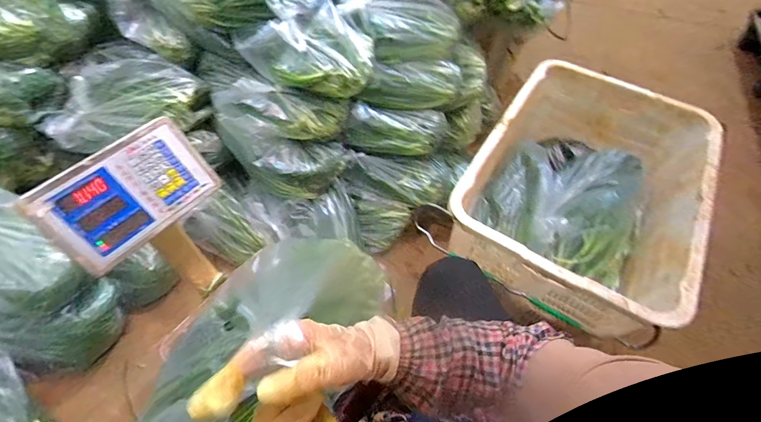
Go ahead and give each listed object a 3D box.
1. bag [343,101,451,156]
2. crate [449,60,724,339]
[{"bbox_3d":[0.045,-0.234,1.032,0.292,0.112,0.098,2,55,0],"label":"bag"},{"bbox_3d":[0.509,-0.074,0.940,0.468,0.269,0.707,31,60,18],"label":"crate"}]

